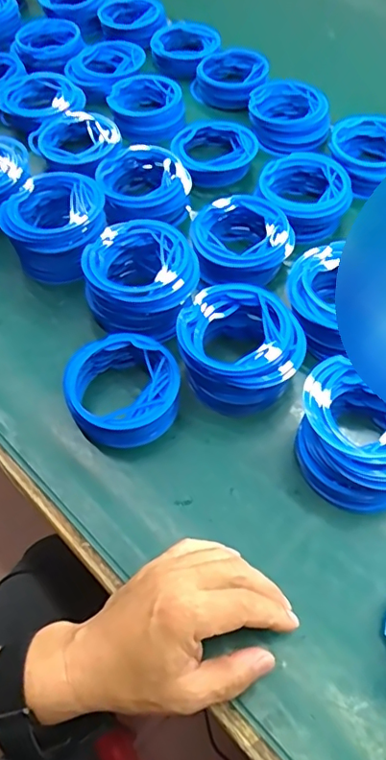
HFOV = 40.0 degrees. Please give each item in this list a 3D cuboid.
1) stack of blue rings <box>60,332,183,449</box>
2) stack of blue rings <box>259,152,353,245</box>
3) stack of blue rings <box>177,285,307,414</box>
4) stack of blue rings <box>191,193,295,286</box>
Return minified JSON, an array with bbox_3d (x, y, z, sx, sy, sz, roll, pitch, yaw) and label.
[{"bbox_3d":[-0.062,0.009,0.470,0.099,0.036,0.098,-18,58,-8],"label":"stack of blue rings"},{"bbox_3d":[0.123,-0.203,0.598,0.099,0.047,0.106,4,57,5],"label":"stack of blue rings"},{"bbox_3d":[0.042,-0.028,0.481,0.108,0.057,0.103,-9,57,-3],"label":"stack of blue rings"},{"bbox_3d":[0.050,-0.148,0.566,0.105,0.053,0.097,-10,57,-3],"label":"stack of blue rings"}]

